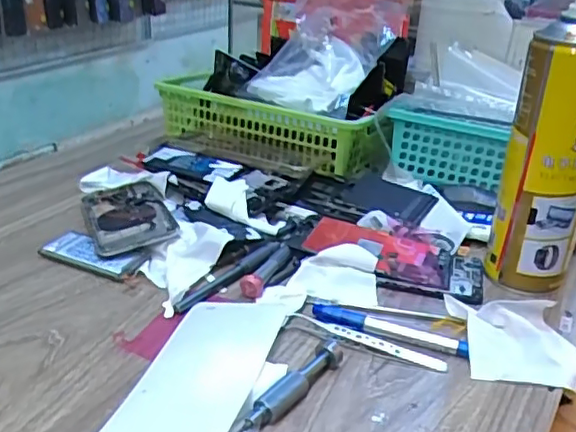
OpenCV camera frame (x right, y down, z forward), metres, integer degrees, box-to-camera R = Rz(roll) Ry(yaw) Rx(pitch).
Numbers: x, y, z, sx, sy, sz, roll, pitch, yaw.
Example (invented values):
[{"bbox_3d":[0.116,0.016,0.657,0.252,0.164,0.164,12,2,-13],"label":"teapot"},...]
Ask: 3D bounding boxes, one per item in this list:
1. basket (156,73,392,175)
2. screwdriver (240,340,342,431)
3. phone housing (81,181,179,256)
[{"bbox_3d":[-0.017,-0.113,0.726,0.290,0.064,0.086,15,29,25],"label":"basket"},{"bbox_3d":[0.002,0.106,0.374,0.015,0.017,0.090,20,32,33],"label":"screwdriver"},{"bbox_3d":[-0.151,-0.001,0.573,0.071,0.017,0.137,-9,28,-21],"label":"phone housing"}]

